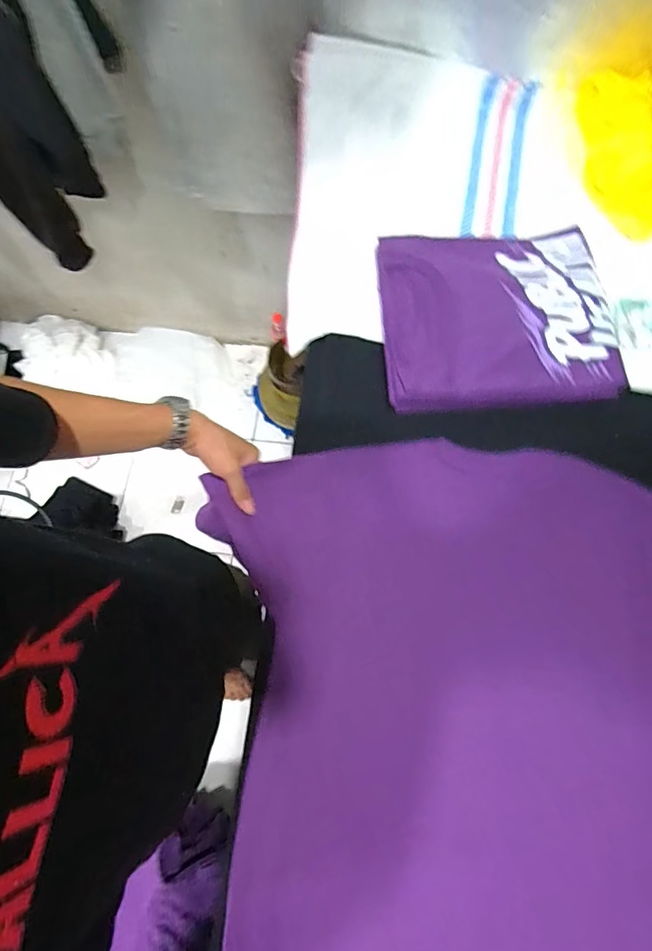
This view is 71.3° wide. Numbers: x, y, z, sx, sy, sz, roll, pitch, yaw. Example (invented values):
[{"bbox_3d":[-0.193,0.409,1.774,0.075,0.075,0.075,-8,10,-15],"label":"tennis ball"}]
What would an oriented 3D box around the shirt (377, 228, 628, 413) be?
[{"bbox_3d":[0.248,-0.239,0.681,0.330,0.055,0.283,-2,72,0],"label":"shirt"}]

